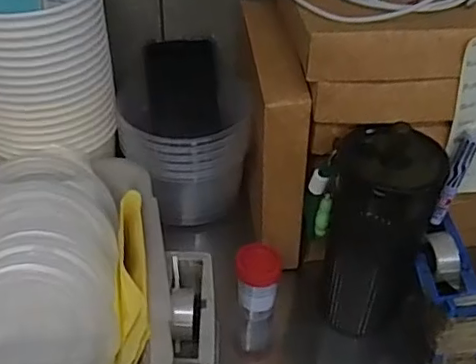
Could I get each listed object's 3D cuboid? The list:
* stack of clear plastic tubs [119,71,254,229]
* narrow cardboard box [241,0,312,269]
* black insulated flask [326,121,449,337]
[{"bbox_3d":[-0.066,-0.032,0.682,0.129,0.135,0.112,-6,42,-9],"label":"stack of clear plastic tubs"},{"bbox_3d":[0.034,-0.053,0.600,0.041,0.196,0.174,-3,41,-6],"label":"narrow cardboard box"},{"bbox_3d":[0.123,0.044,0.533,0.086,0.224,0.078,14,43,13],"label":"black insulated flask"}]

